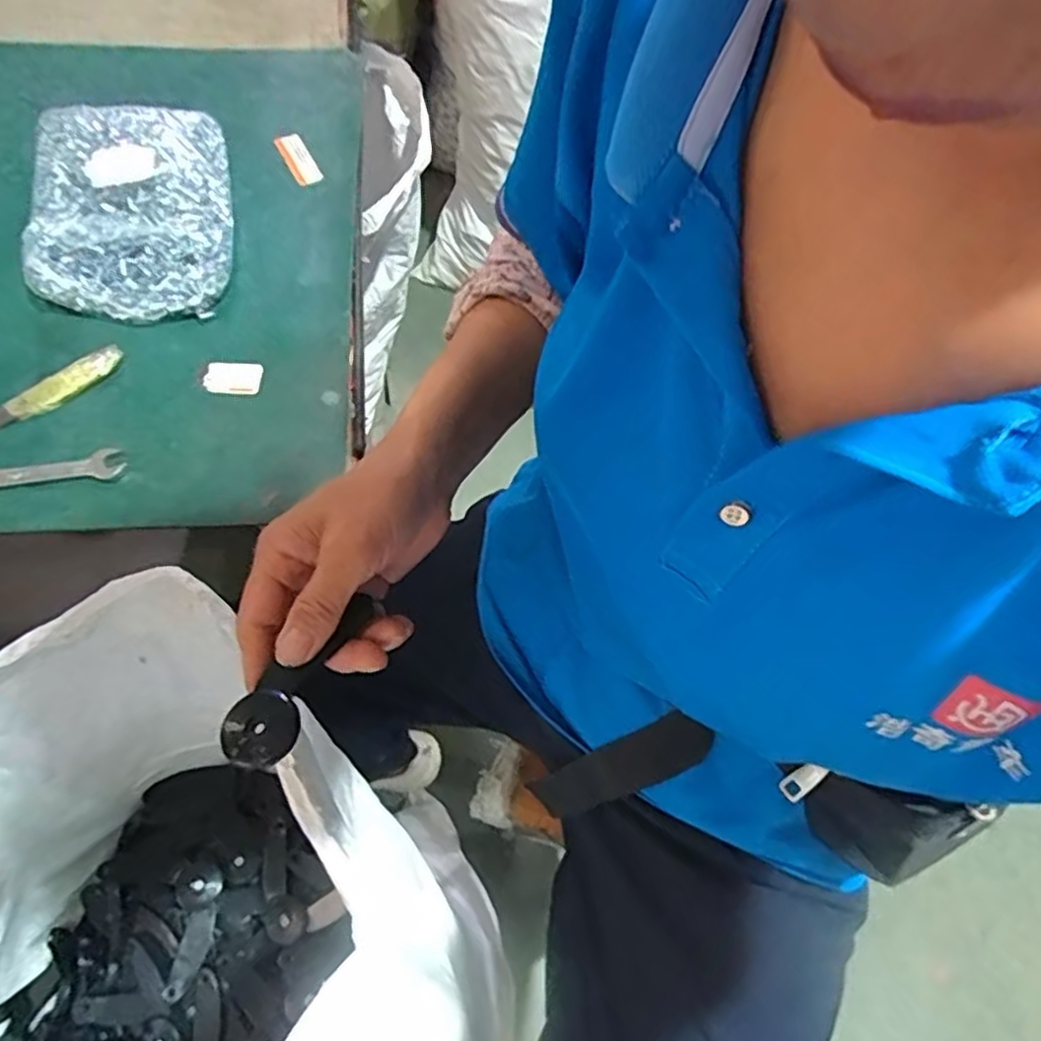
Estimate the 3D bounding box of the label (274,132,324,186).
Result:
[{"bbox_3d":[-0.221,-0.361,0.688,0.027,0.008,0.065,-28,81,-18],"label":"label"}]

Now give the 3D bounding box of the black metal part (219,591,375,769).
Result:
[{"bbox_3d":[-0.100,0.075,0.325,0.033,0.018,0.089,35,69,14],"label":"black metal part"}]

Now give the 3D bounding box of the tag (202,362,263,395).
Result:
[{"bbox_3d":[-0.229,-0.114,0.553,0.043,0.004,0.029,2,67,-8],"label":"tag"}]

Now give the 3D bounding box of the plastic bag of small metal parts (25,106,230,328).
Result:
[{"bbox_3d":[-0.339,-0.276,0.609,0.162,0.061,0.228,-8,62,-8],"label":"plastic bag of small metal parts"}]

